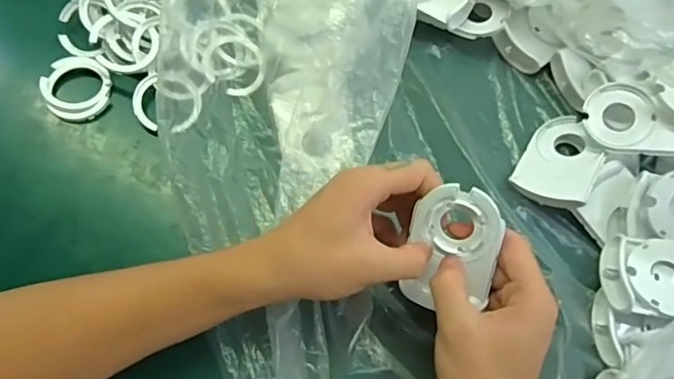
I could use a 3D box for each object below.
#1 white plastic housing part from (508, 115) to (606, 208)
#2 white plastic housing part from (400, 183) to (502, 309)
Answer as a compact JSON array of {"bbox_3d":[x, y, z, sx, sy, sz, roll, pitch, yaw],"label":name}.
[{"bbox_3d":[0.179,-0.023,0.426,0.057,0.010,0.080,20,62,32],"label":"white plastic housing part"},{"bbox_3d":[0.074,0.038,0.342,0.055,0.006,0.082,12,107,15],"label":"white plastic housing part"}]

